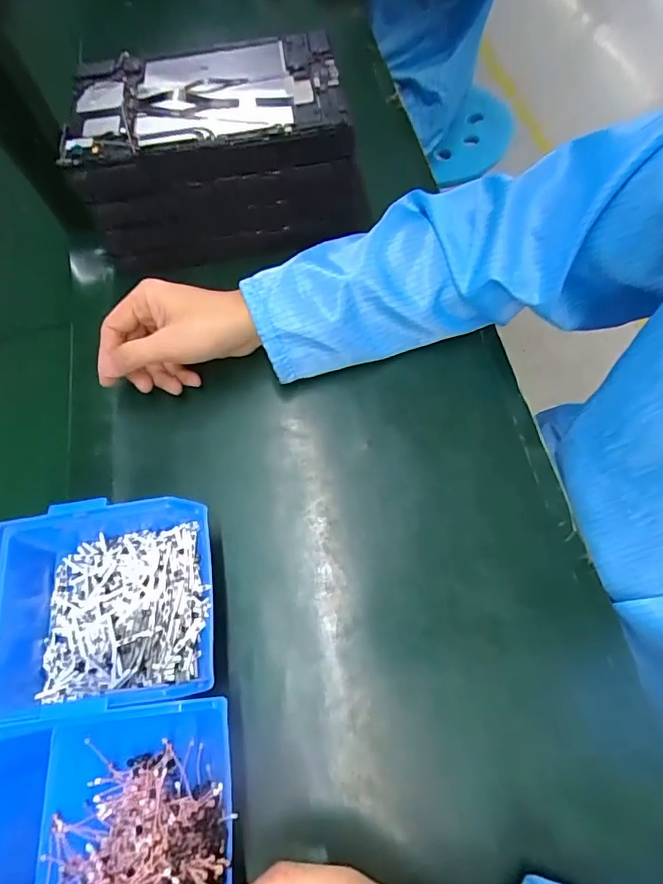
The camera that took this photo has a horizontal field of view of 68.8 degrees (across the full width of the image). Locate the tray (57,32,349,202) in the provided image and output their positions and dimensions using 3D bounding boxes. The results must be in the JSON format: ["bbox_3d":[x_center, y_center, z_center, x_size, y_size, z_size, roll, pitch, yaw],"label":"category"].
[{"bbox_3d":[-0.115,-0.308,0.449,0.253,0.041,0.157,-7,65,2],"label":"tray"}]

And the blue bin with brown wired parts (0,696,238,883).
[{"bbox_3d":[-0.137,0.227,0.284,0.163,0.073,0.115,-8,65,0],"label":"blue bin with brown wired parts"}]

